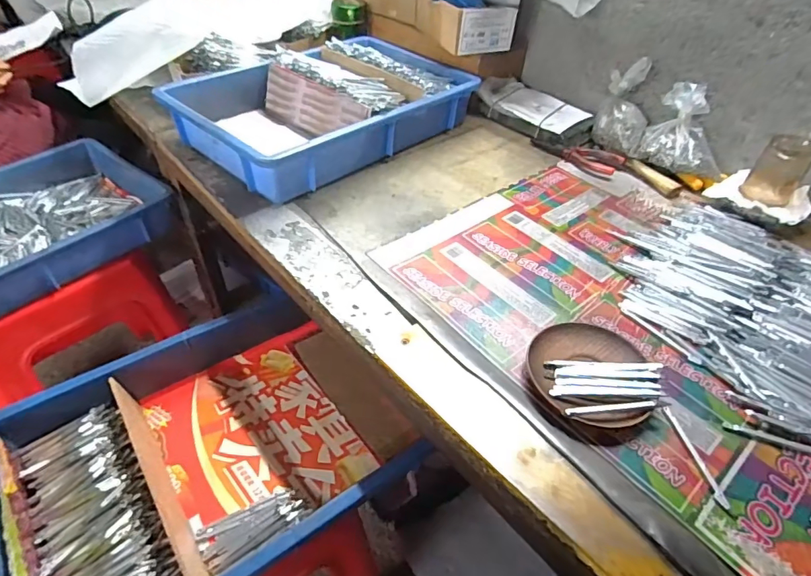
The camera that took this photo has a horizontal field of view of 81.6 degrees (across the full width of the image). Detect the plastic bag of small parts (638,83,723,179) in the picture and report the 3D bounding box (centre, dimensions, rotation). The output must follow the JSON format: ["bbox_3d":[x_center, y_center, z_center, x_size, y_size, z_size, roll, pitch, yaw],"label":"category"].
[{"bbox_3d":[0.432,-0.235,0.715,0.117,0.107,0.080,20,46,16],"label":"plastic bag of small parts"}]

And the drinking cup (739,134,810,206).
[{"bbox_3d":[0.525,-0.166,0.655,0.063,0.078,0.055,34,51,27],"label":"drinking cup"}]

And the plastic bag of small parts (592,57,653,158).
[{"bbox_3d":[0.351,-0.291,0.745,0.077,0.113,0.107,22,47,17],"label":"plastic bag of small parts"}]

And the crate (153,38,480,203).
[{"bbox_3d":[-0.119,-0.302,0.764,0.285,0.090,0.444,35,52,28],"label":"crate"}]

